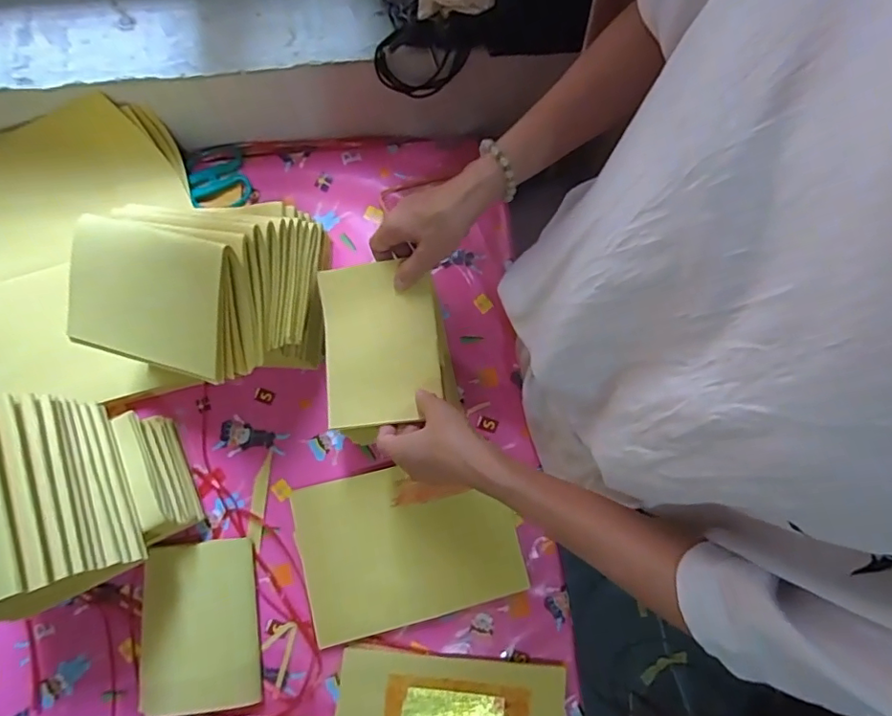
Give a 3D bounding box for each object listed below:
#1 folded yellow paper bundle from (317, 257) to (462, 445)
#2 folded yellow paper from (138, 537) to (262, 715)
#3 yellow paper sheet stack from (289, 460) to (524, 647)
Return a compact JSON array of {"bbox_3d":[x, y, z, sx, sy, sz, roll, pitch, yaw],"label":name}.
[{"bbox_3d":[-0.058,-0.010,0.531,0.123,0.024,0.166,-5,79,-2],"label":"folded yellow paper bundle"},{"bbox_3d":[-0.254,0.274,0.557,0.111,0.028,0.158,-6,79,-3],"label":"folded yellow paper"},{"bbox_3d":[-0.041,0.196,0.581,0.224,0.030,0.157,-14,80,-4],"label":"yellow paper sheet stack"}]

